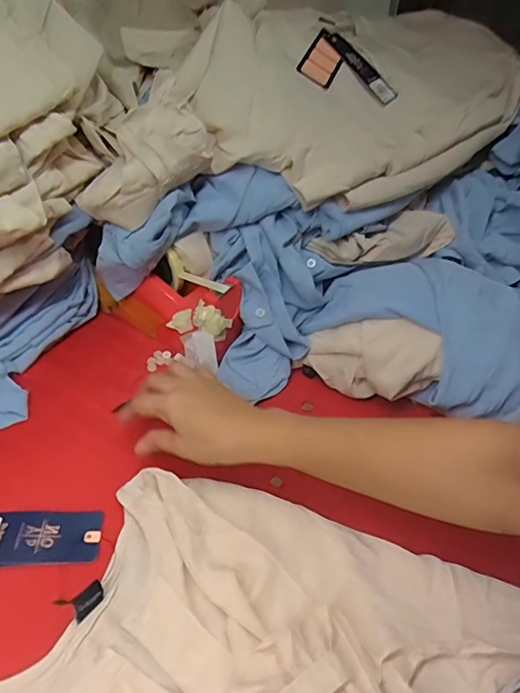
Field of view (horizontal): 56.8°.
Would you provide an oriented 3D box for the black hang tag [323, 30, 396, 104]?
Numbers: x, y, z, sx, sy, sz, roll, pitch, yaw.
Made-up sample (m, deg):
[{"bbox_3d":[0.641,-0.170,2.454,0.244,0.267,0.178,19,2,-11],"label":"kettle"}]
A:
[{"bbox_3d":[0.130,-0.373,0.637,0.138,0.009,0.042,43,50,-3],"label":"black hang tag"}]

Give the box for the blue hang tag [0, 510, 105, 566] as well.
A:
[{"bbox_3d":[-0.200,0.164,0.412,0.121,0.005,0.047,1,43,-1],"label":"blue hang tag"}]

